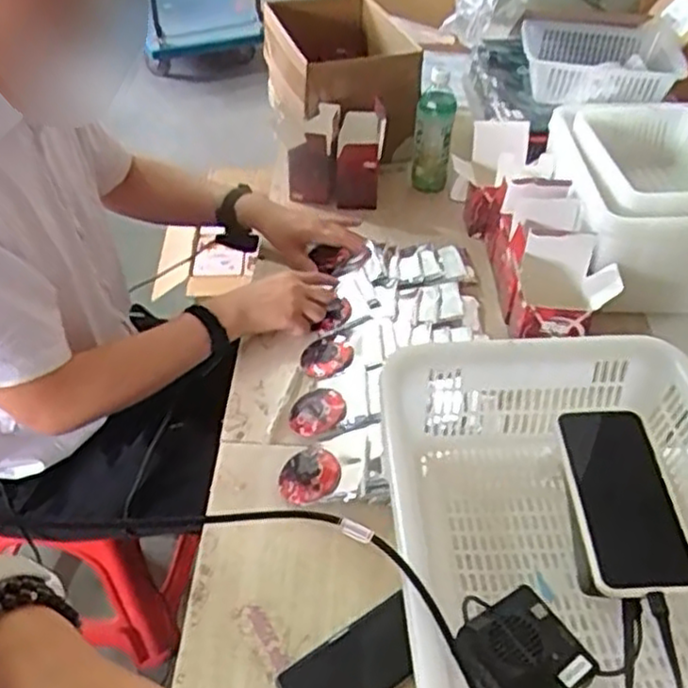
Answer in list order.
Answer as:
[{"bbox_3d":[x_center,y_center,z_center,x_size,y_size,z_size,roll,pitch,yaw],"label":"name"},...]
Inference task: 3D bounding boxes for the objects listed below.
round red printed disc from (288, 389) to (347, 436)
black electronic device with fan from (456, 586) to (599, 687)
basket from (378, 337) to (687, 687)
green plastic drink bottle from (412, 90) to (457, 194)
[{"bbox_3d":[-0.033,0.087,0.928,0.071,0.011,0.071,-8,49,10],"label":"round red printed disc"},{"bbox_3d":[0.124,0.224,0.513,0.089,0.048,0.081,-22,48,-24],"label":"black electronic device with fan"},{"bbox_3d":[0.171,0.157,0.555,0.258,0.119,0.345,1,43,-1],"label":"basket"},{"bbox_3d":[0.154,-0.350,1.284,0.065,0.193,0.062,8,44,7],"label":"green plastic drink bottle"}]

